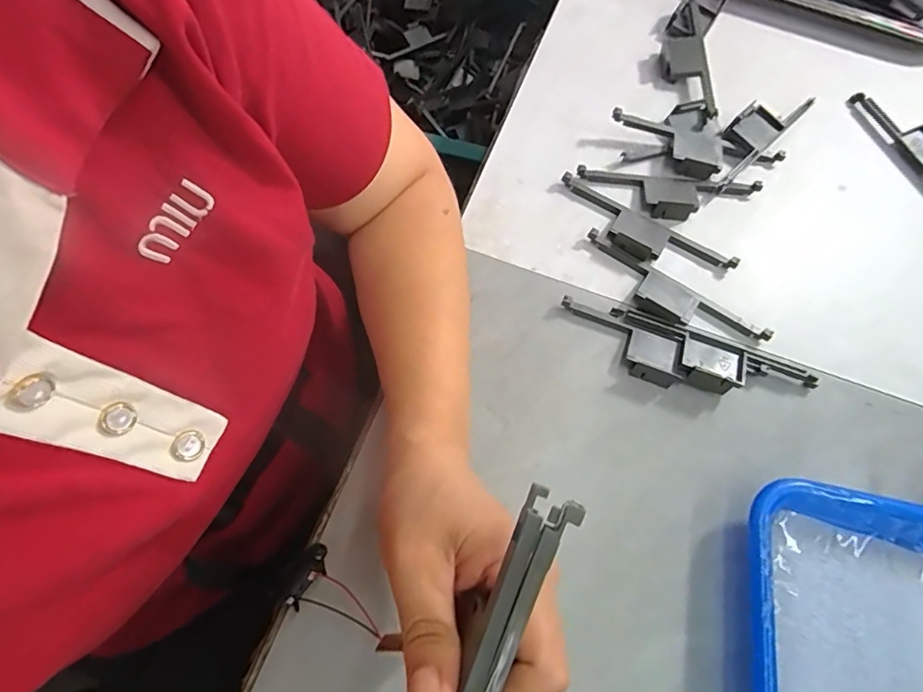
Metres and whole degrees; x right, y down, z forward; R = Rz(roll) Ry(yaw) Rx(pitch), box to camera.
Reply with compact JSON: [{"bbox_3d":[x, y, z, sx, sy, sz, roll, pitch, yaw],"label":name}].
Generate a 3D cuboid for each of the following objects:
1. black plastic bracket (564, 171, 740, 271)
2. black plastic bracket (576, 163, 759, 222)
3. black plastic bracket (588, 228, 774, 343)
[{"bbox_3d":[0.129,-0.083,0.376,0.136,0.012,0.038,33,70,10],"label":"black plastic bracket"},{"bbox_3d":[0.158,-0.115,0.389,0.138,0.013,0.036,6,68,-1],"label":"black plastic bracket"},{"bbox_3d":[0.144,-0.033,0.358,0.137,0.011,0.036,33,70,10],"label":"black plastic bracket"}]

